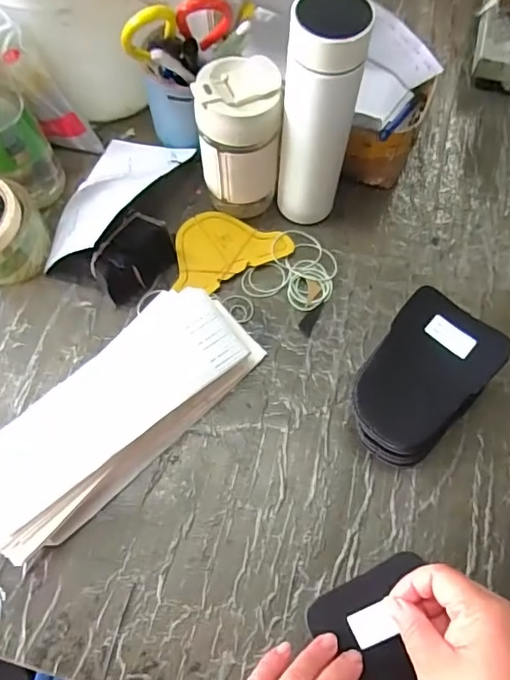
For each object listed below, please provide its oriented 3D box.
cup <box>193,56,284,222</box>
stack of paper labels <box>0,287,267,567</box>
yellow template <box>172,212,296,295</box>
[{"bbox_3d":[-0.015,-0.199,0.522,0.078,0.149,0.071,0,68,1],"label":"cup"},{"bbox_3d":[-0.130,0.065,0.477,0.108,0.039,0.284,43,75,15],"label":"stack of paper labels"},{"bbox_3d":[-0.037,-0.107,0.565,0.132,0.010,0.094,-29,71,-10],"label":"yellow template"}]

